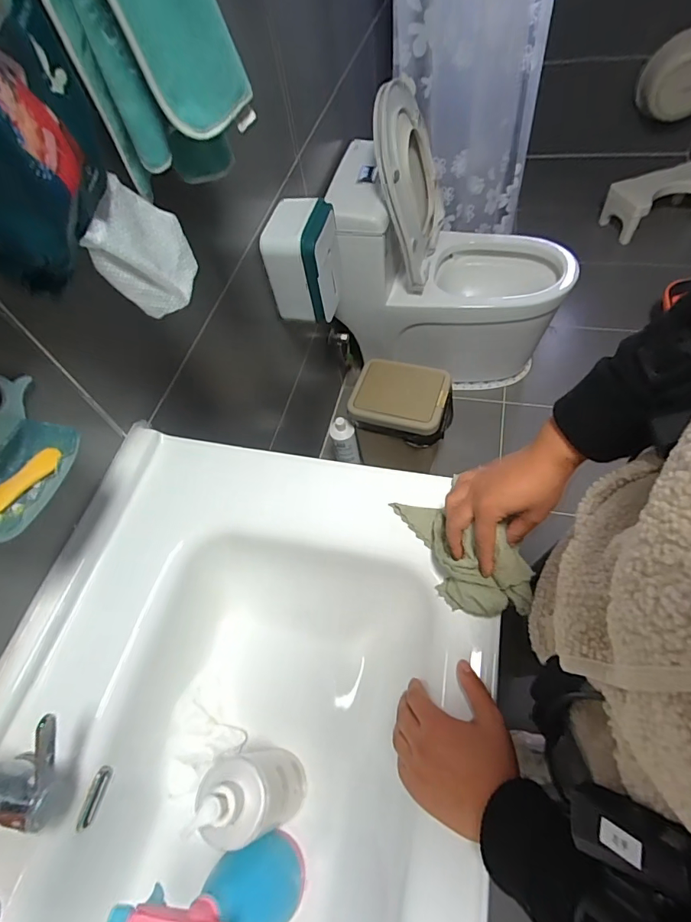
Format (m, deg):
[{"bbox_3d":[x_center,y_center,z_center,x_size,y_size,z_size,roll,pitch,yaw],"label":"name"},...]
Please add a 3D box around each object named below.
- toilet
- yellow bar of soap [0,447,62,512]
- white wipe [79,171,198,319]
[{"bbox_3d":[0.351,-0.635,1.387,0.682,0.742,0.442,2,58,9],"label":"toilet"},{"bbox_3d":[-0.305,0.018,0.415,0.024,0.009,0.080,30,66,23],"label":"yellow bar of soap"},{"bbox_3d":[-0.193,-0.207,0.434,0.029,0.106,0.102,-4,64,34],"label":"white wipe"}]

